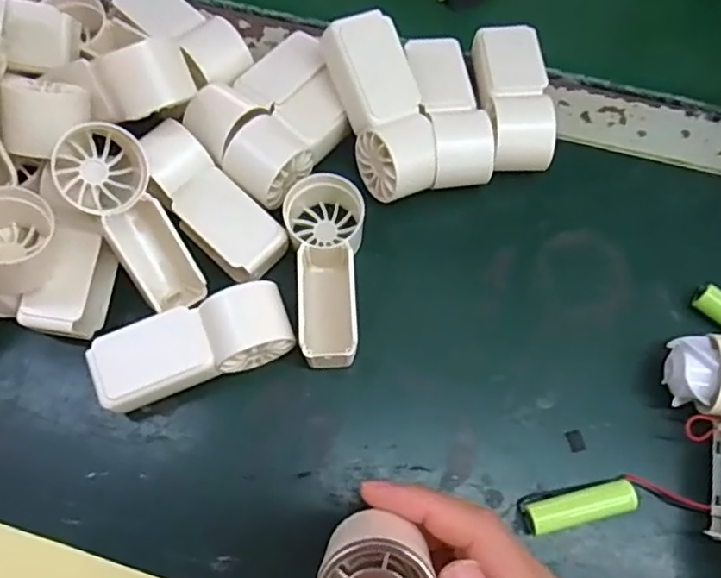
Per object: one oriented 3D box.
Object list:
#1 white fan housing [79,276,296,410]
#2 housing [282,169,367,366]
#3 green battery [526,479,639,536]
[{"bbox_3d":[-0.080,0.028,0.303,0.092,0.041,0.035,-18,71,-7],"label":"white fan housing"},{"bbox_3d":[-0.019,-0.010,0.321,0.039,0.033,0.104,2,70,0],"label":"housing"},{"bbox_3d":[0.101,0.101,0.292,0.051,0.013,0.014,-12,71,-5],"label":"green battery"}]

